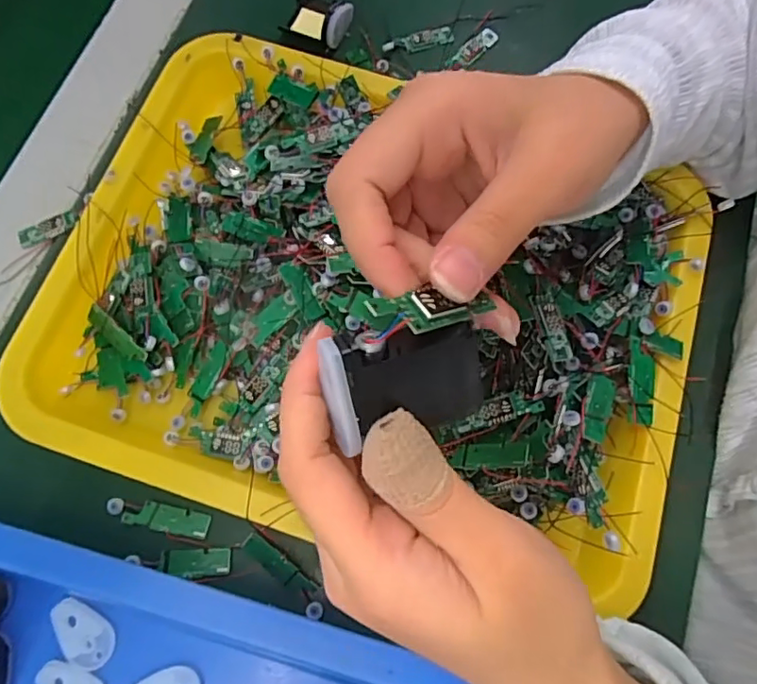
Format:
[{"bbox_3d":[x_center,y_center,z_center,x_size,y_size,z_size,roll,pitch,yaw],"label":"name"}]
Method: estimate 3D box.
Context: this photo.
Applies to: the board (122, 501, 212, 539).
[{"bbox_3d":[-0.108,0.090,0.286,0.042,0.004,0.012,12,72,2],"label":"board"}]

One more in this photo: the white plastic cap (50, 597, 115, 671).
[{"bbox_3d":[-0.142,0.138,0.265,0.035,0.004,0.020,43,76,11],"label":"white plastic cap"}]

